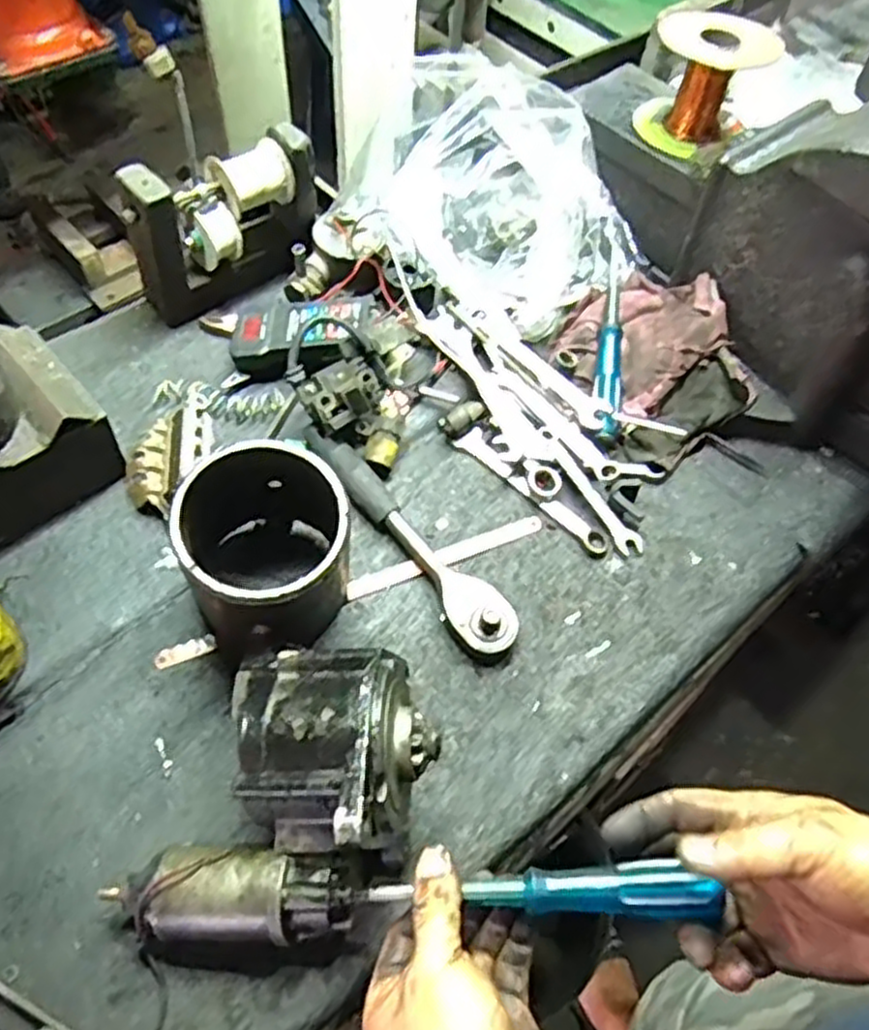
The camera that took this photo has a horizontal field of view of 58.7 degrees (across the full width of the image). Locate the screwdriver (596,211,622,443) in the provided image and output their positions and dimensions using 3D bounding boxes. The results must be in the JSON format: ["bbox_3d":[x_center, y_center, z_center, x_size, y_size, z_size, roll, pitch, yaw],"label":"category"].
[{"bbox_3d":[0.153,-0.165,0.674,0.021,0.020,0.203,5,70,-1],"label":"screwdriver"}]

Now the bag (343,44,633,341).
[{"bbox_3d":[0.053,-0.285,0.724,0.174,0.136,0.251,-31,64,-22],"label":"bag"}]

